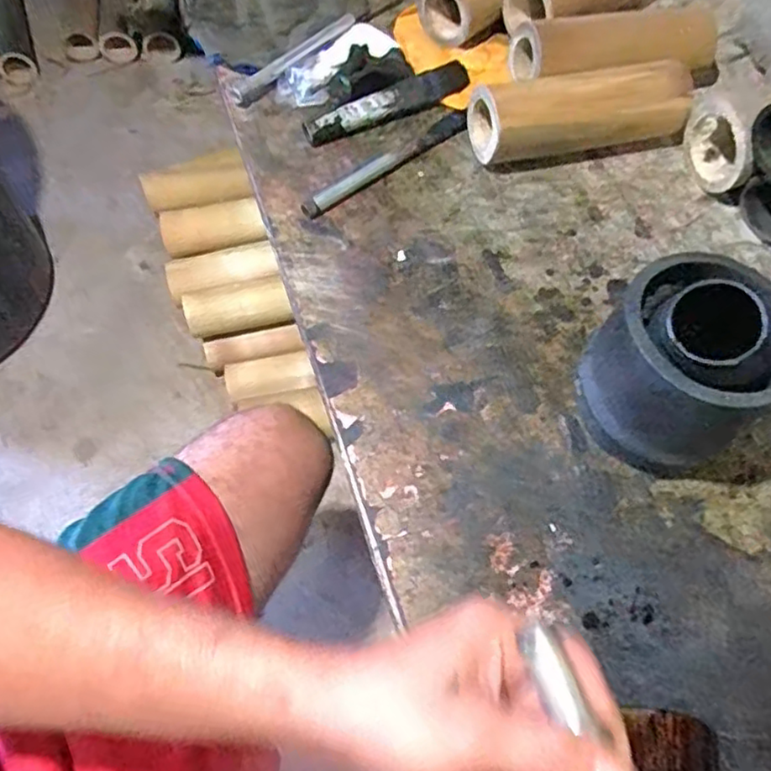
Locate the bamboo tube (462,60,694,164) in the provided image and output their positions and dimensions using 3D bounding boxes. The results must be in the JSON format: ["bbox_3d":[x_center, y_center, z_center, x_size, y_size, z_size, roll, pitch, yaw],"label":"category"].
[{"bbox_3d":[0.164,-0.229,0.539,0.185,0.064,0.052,-12,65,-9],"label":"bamboo tube"}]

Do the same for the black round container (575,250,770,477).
[{"bbox_3d":[0.181,-0.011,0.398,0.099,0.119,0.099,1,63,-3],"label":"black round container"}]

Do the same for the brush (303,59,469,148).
[{"bbox_3d":[0.005,-0.245,0.564,0.156,0.010,0.031,-28,95,-14],"label":"brush"}]

